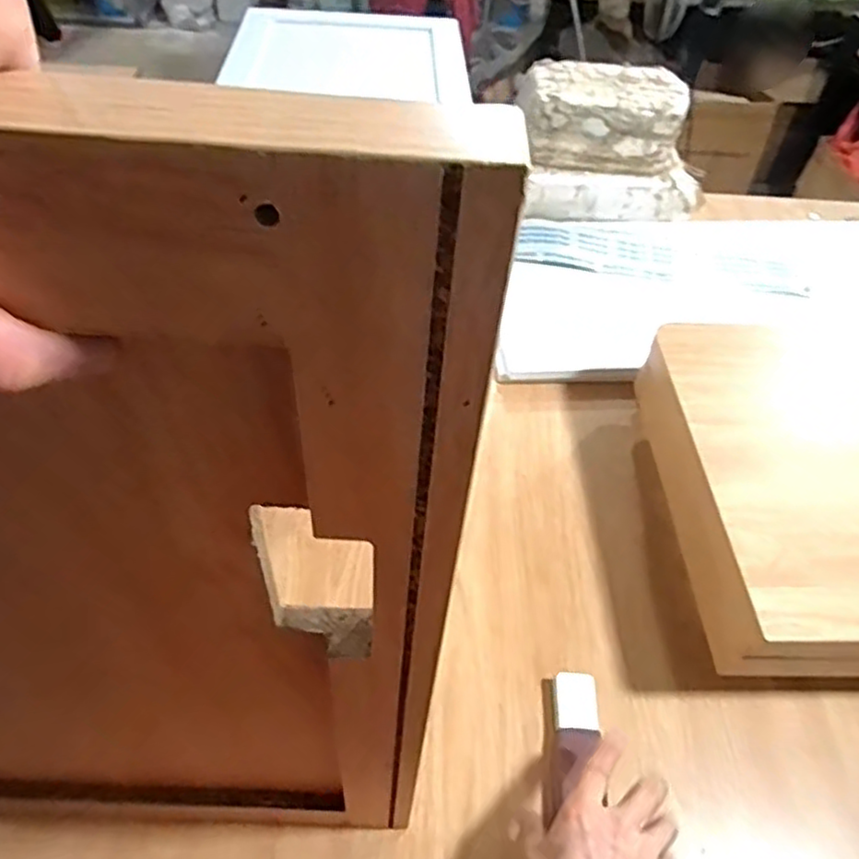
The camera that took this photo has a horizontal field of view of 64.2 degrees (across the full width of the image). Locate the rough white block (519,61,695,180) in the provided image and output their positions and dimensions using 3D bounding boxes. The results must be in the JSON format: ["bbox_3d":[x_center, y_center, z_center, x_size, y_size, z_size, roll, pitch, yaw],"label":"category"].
[{"bbox_3d":[0.286,-0.522,1.134,0.272,0.097,0.197,4,48,-2],"label":"rough white block"}]

